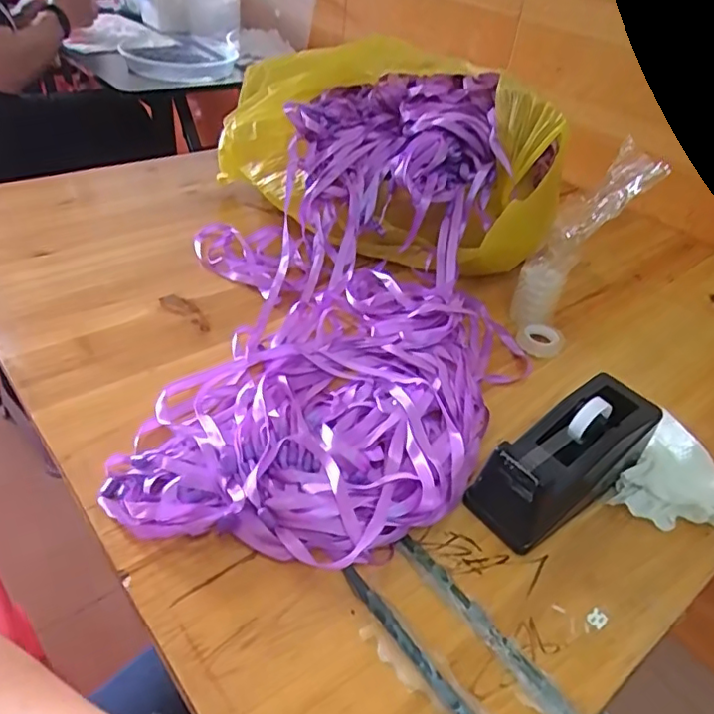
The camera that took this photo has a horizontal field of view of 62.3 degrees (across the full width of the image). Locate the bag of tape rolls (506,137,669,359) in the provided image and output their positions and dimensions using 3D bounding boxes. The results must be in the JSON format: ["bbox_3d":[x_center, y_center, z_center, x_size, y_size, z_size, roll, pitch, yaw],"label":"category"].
[{"bbox_3d":[0.224,-0.104,0.591,0.053,0.212,0.078,6,32,-42],"label":"bag of tape rolls"}]

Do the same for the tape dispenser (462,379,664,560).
[{"bbox_3d":[0.157,0.072,0.440,0.160,0.078,0.058,-29,50,-21],"label":"tape dispenser"}]

